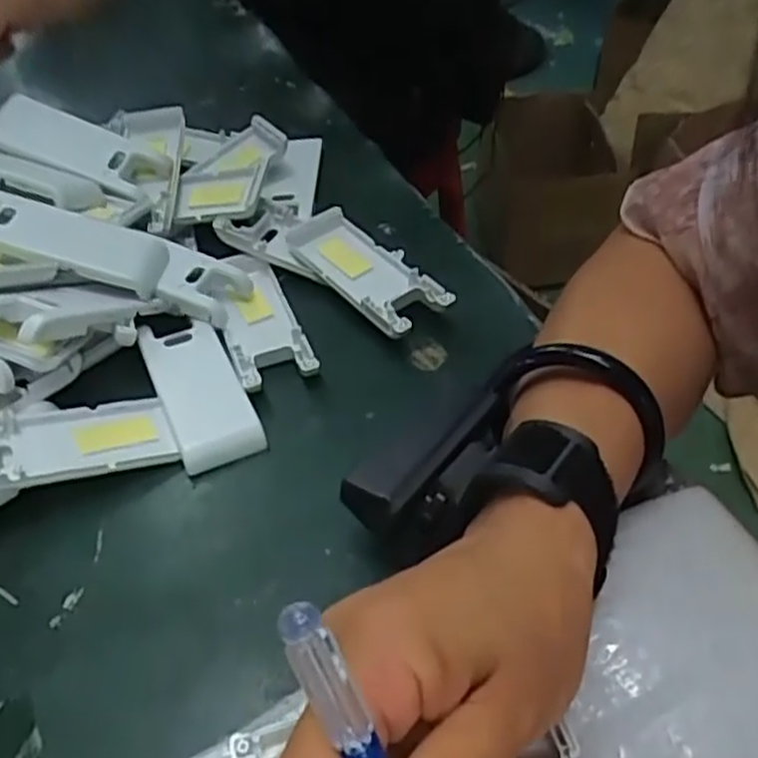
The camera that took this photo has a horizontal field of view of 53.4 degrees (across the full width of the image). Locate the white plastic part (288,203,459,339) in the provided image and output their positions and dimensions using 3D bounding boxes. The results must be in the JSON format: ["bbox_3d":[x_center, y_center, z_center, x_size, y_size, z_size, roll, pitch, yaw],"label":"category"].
[{"bbox_3d":[-0.006,-0.059,0.415,0.044,0.021,0.106,-29,51,-24],"label":"white plastic part"}]

